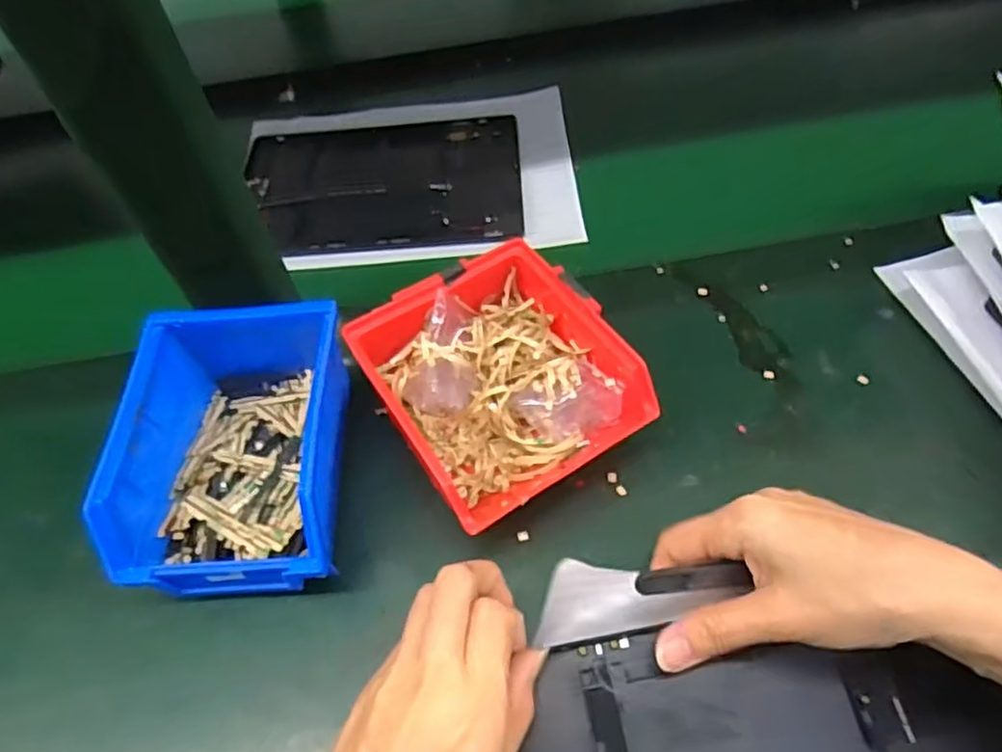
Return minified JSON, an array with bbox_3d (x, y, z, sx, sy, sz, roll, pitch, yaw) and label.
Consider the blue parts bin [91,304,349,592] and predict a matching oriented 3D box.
[{"bbox_3d":[-0.137,0.035,0.359,0.107,0.078,0.156,-4,53,3],"label":"blue parts bin"}]

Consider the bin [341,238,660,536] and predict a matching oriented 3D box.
[{"bbox_3d":[-0.001,0.006,0.370,0.120,0.068,0.132,-30,56,-16],"label":"bin"}]

